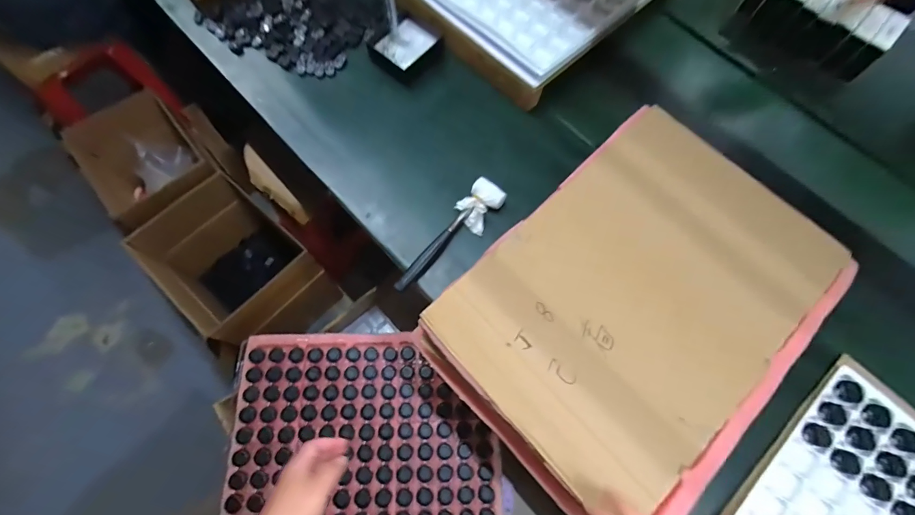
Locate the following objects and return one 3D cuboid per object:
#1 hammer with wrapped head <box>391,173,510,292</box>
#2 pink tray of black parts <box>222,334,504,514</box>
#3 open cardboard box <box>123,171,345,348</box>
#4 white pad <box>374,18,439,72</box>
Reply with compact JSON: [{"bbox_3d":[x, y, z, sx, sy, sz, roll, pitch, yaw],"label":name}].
[{"bbox_3d":[-0.008,-0.029,0.644,0.057,0.049,0.229,35,74,10],"label":"hammer with wrapped head"},{"bbox_3d":[-0.173,0.333,0.748,0.489,0.035,0.362,-2,71,-1],"label":"pink tray of black parts"},{"bbox_3d":[-0.617,0.056,1.136,0.388,0.364,0.333,40,75,12],"label":"open cardboard box"},{"bbox_3d":[-0.096,-0.401,0.749,0.080,0.033,0.095,37,75,11],"label":"white pad"}]

